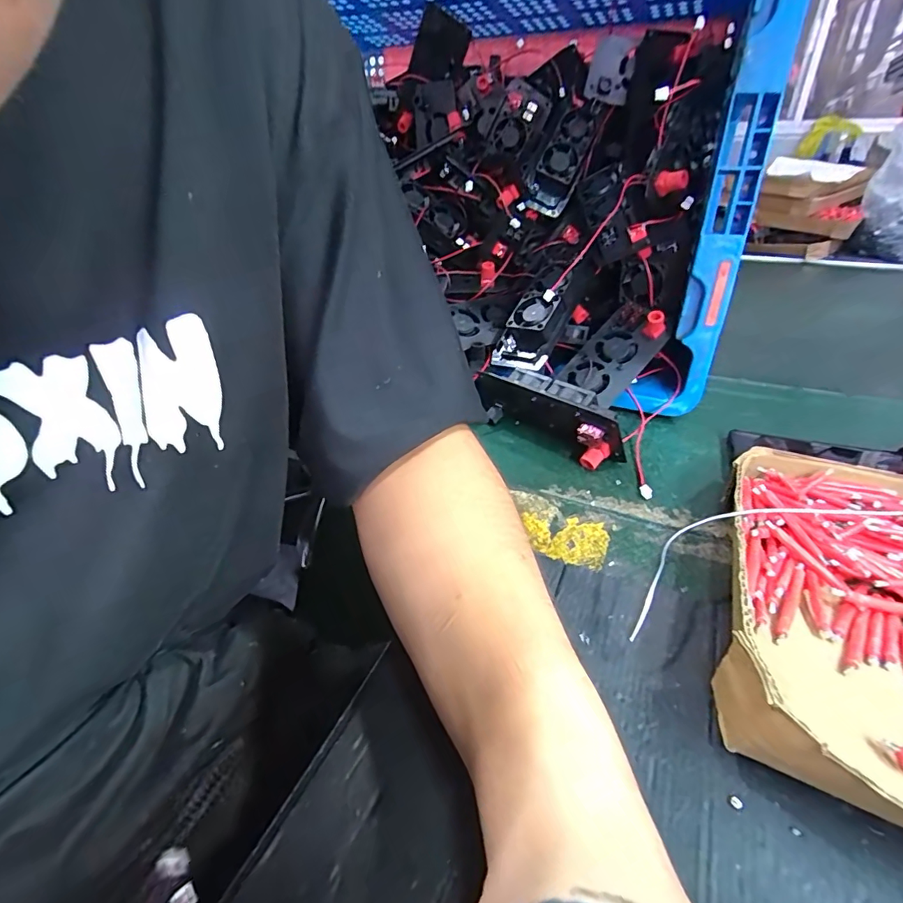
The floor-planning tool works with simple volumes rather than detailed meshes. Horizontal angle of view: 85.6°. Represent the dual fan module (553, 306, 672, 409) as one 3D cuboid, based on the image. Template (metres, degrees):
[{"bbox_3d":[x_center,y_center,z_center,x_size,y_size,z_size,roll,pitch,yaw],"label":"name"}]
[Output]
[{"bbox_3d":[0.152,-0.090,0.456,0.056,0.014,0.097,42,81,18],"label":"dual fan module"}]

